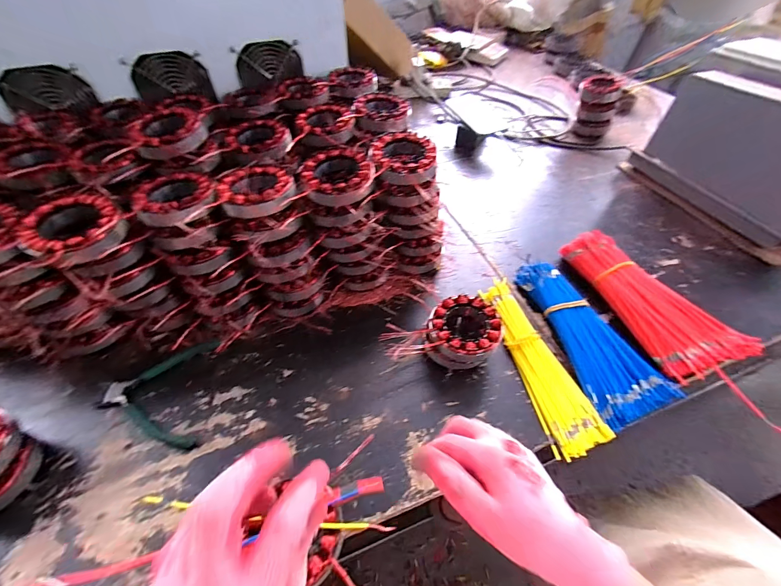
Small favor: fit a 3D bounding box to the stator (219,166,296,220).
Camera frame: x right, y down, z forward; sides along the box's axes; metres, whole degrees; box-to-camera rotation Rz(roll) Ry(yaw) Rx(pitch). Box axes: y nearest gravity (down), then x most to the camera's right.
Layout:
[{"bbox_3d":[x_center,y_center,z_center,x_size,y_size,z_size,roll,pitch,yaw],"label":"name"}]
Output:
[{"bbox_3d":[-0.160,-0.127,0.407,0.081,0.026,0.084,0,50,-1],"label":"stator"}]

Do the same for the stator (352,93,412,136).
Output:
[{"bbox_3d":[-0.013,-0.278,0.523,0.085,0.022,0.084,-3,50,-3],"label":"stator"}]

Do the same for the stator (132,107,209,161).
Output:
[{"bbox_3d":[-0.288,-0.211,0.441,0.083,0.031,0.090,-26,55,-21],"label":"stator"}]

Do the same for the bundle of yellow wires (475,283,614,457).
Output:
[{"bbox_3d":[0.195,0.087,0.452,0.067,0.031,0.242,-8,51,-8],"label":"bundle of yellow wires"}]

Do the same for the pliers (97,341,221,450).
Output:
[{"bbox_3d":[-0.289,0.118,0.422,0.122,0.011,0.144,-2,50,-2],"label":"pliers"}]

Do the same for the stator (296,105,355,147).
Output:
[{"bbox_3d":[-0.096,-0.249,0.510,0.083,0.029,0.097,-11,51,-10],"label":"stator"}]

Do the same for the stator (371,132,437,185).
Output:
[{"bbox_3d":[0.018,-0.172,0.436,0.079,0.025,0.097,3,50,1],"label":"stator"}]

